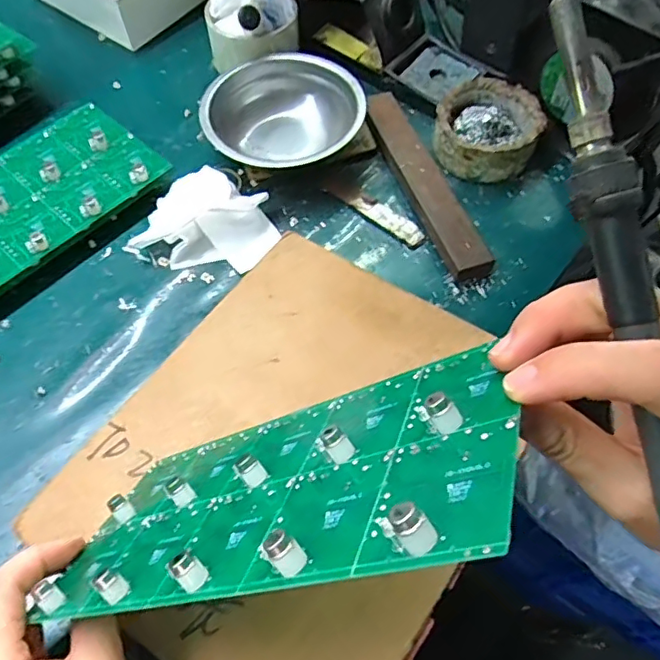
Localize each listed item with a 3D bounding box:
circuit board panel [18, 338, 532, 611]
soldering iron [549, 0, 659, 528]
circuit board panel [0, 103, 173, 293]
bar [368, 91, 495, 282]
[{"bbox_3d":[-0.028,0.060,0.230,0.011,0.211,0.102,56,32,-15],"label":"circuit board panel"},{"bbox_3d":[0.093,-0.003,0.177,0.014,0.015,0.209,-15,92,-9],"label":"soldering iron"},{"bbox_3d":[-0.241,-0.083,0.430,0.106,0.027,0.231,37,67,18],"label":"circuit board panel"},{"bbox_3d":[0.072,-0.124,0.461,0.030,0.019,0.201,-16,62,-10],"label":"bar"}]

